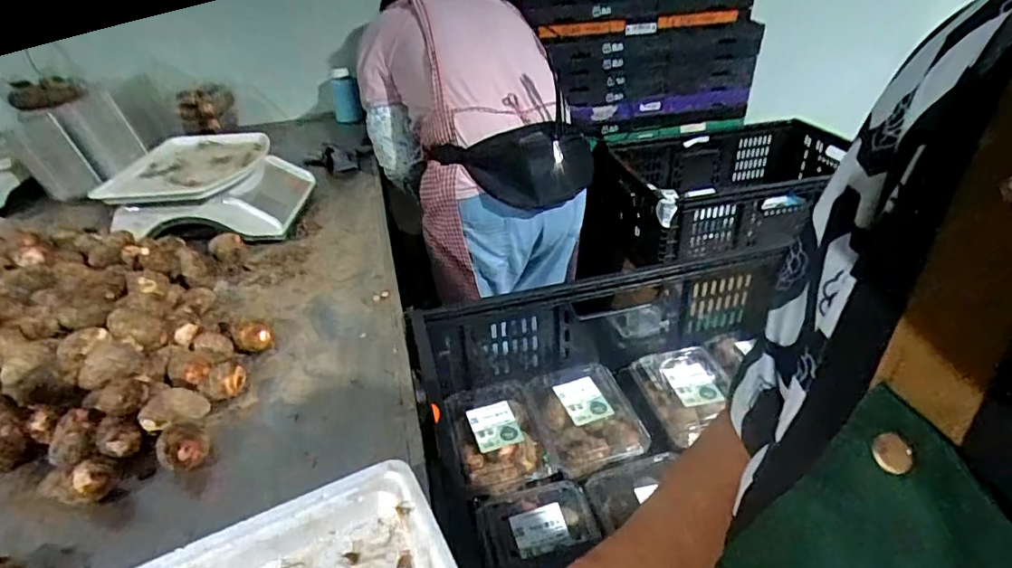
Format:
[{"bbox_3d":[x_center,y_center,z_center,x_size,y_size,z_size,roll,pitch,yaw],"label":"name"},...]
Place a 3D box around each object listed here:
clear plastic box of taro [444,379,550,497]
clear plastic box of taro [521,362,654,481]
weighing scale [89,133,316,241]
[{"bbox_3d":[-0.008,0.211,0.757,0.131,0.047,0.166,-10,34,-11],"label":"clear plastic box of taro"},{"bbox_3d":[0.120,0.193,0.805,0.149,0.053,0.175,-11,34,-12],"label":"clear plastic box of taro"},{"bbox_3d":[-0.556,-0.186,1.041,0.307,0.117,0.307,-5,33,-2],"label":"weighing scale"}]

